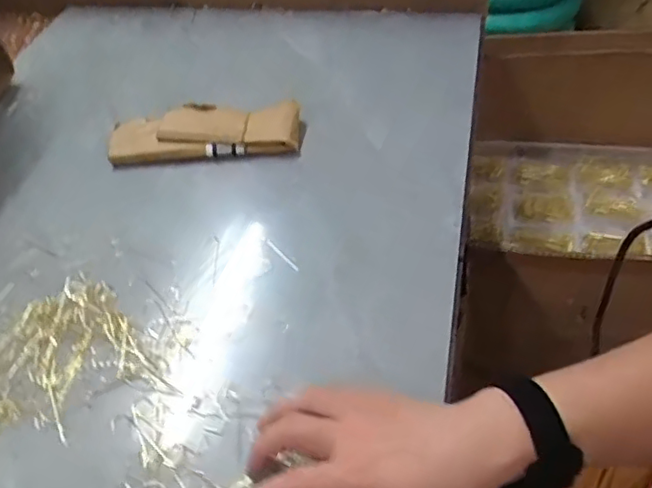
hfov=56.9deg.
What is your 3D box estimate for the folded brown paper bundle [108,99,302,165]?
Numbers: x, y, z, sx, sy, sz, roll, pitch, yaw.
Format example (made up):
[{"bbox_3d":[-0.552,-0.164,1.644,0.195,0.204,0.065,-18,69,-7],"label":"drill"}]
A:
[{"bbox_3d":[-0.126,-0.120,0.628,0.196,0.029,0.062,-3,46,4],"label":"folded brown paper bundle"}]

